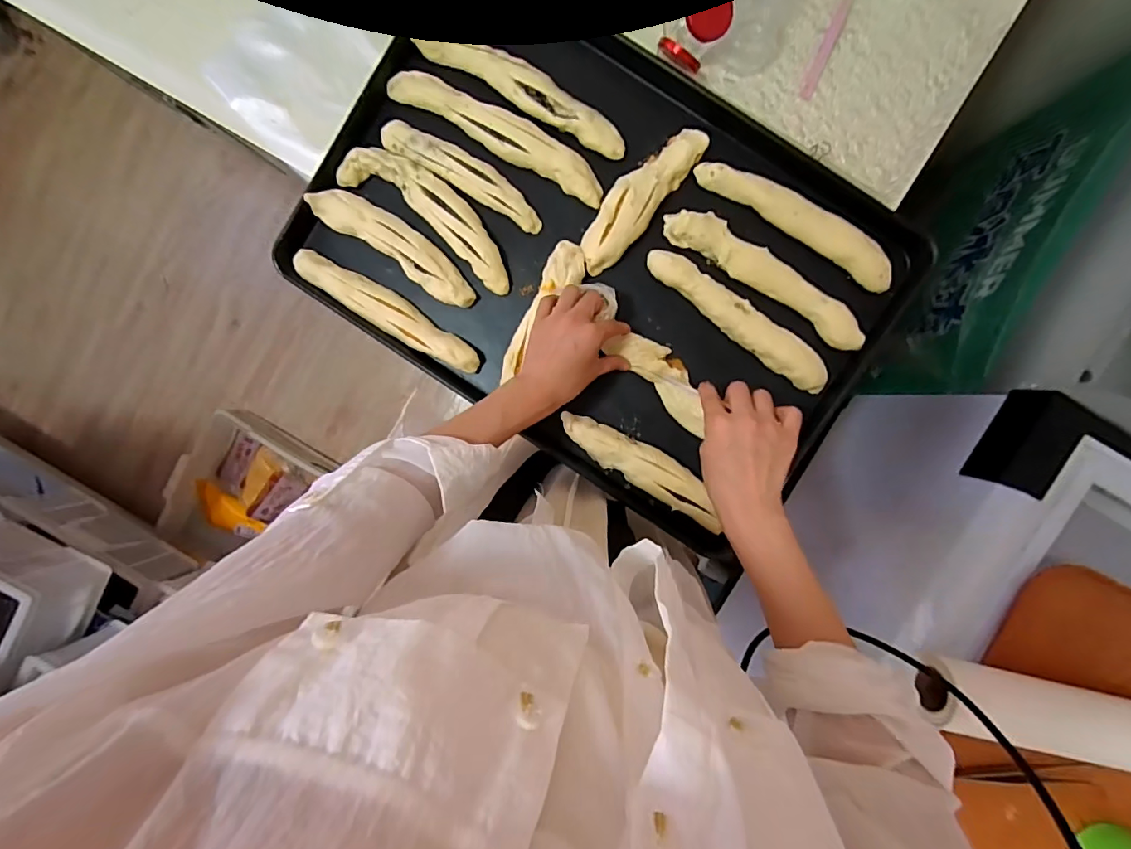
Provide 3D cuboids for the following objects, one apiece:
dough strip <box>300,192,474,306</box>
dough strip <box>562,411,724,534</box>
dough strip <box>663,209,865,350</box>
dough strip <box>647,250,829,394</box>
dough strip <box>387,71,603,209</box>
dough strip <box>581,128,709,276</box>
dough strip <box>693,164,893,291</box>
[{"bbox_3d":[-0.184,-0.195,0.536,0.197,0.019,0.045,33,95,0],"label":"dough strip"},{"bbox_3d":[0.082,0.046,0.530,0.195,0.022,0.046,32,95,1],"label":"dough strip"},{"bbox_3d":[0.212,-0.156,0.520,0.234,0.021,0.041,34,95,0],"label":"dough strip"},{"bbox_3d":[0.182,-0.109,0.522,0.225,0.019,0.036,36,95,0],"label":"dough strip"},{"bbox_3d":[-0.071,-0.308,0.523,0.251,0.017,0.038,29,95,1],"label":"dough strip"},{"bbox_3d":[0.075,-0.237,0.519,0.053,0.025,0.169,38,95,0],"label":"dough strip"},{"bbox_3d":[0.240,-0.210,0.517,0.225,0.024,0.032,31,95,1],"label":"dough strip"}]

